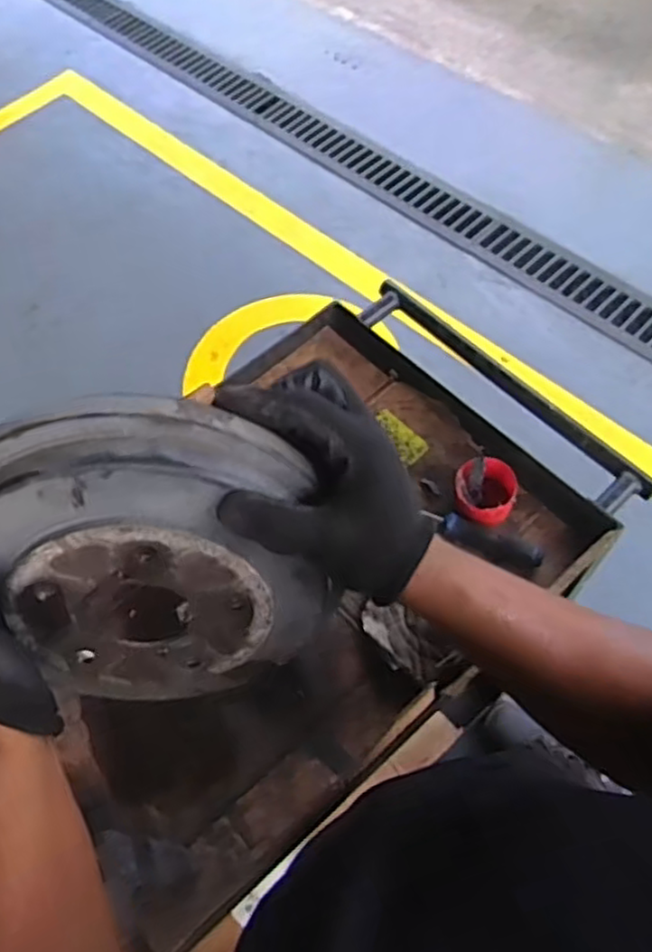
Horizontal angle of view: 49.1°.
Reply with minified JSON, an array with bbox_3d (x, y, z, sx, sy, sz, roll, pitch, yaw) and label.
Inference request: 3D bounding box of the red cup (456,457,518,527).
[{"bbox_3d":[0.176,0.021,0.792,0.063,0.060,0.068,-2,59,4],"label":"red cup"}]

